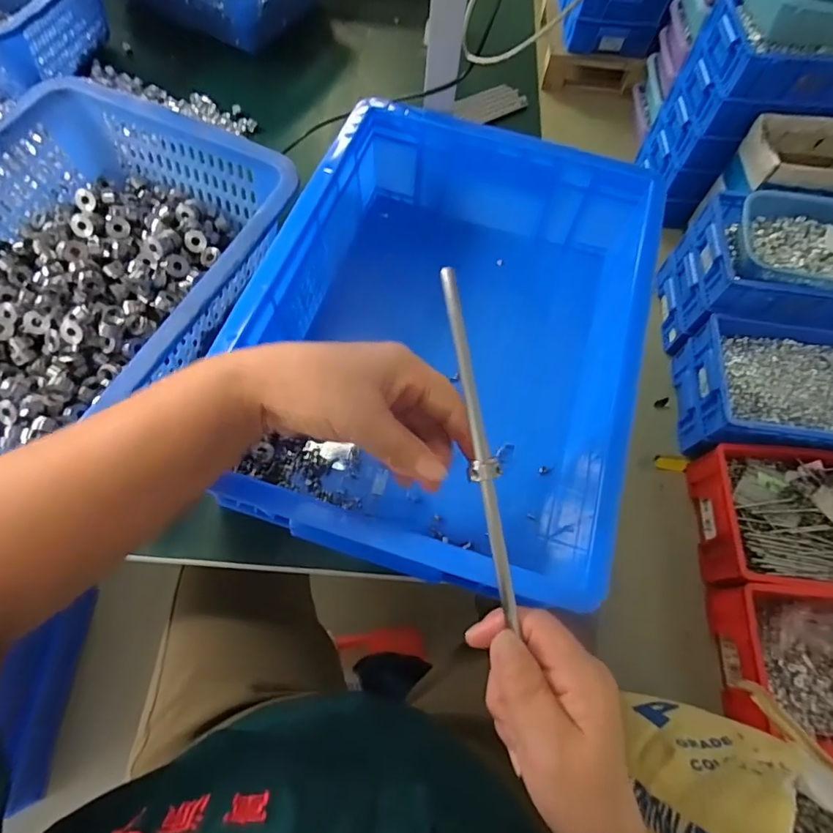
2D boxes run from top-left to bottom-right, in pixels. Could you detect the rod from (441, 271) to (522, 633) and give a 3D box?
[{"bbox_3d":[0.036,0.015,0.278,0.008,0.005,0.201,-10,87,-8],"label":"rod"}]

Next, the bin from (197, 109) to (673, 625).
[{"bbox_3d":[0.028,-0.078,0.434,0.303,0.113,0.399,18,66,5],"label":"bin"}]

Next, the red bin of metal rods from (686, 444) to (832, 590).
[{"bbox_3d":[0.938,0.243,1.154,0.512,0.151,0.340,3,66,-2],"label":"red bin of metal rods"}]

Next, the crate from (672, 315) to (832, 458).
[{"bbox_3d":[0.948,-0.059,1.268,0.466,0.166,0.334,4,66,-2],"label":"crate"}]

